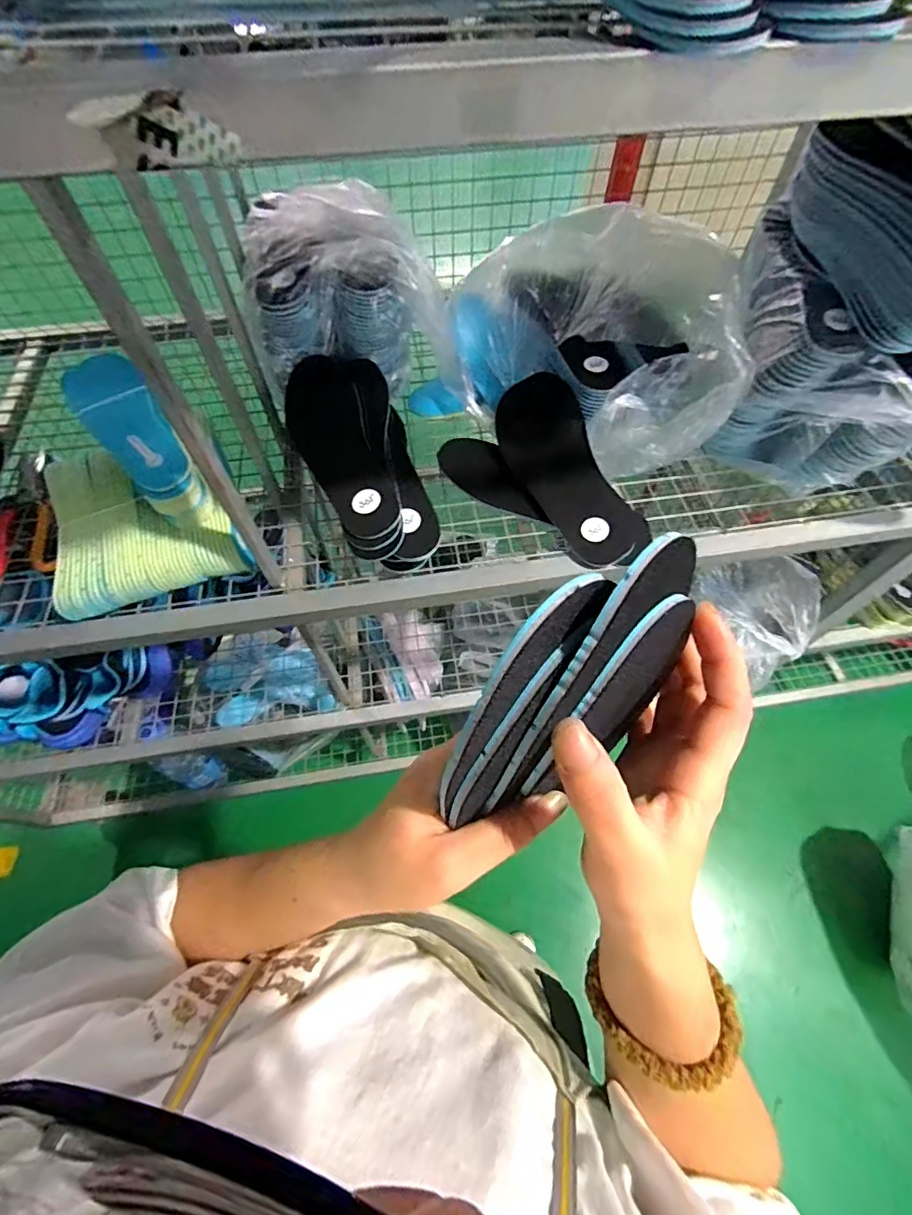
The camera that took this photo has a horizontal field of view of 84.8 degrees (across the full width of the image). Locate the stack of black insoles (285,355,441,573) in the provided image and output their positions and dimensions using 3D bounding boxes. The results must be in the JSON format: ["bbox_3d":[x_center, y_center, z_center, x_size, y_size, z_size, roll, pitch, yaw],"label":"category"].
[{"bbox_3d":[-0.103,-0.158,0.521,0.115,0.043,0.275,-17,61,-9],"label":"stack of black insoles"}]

